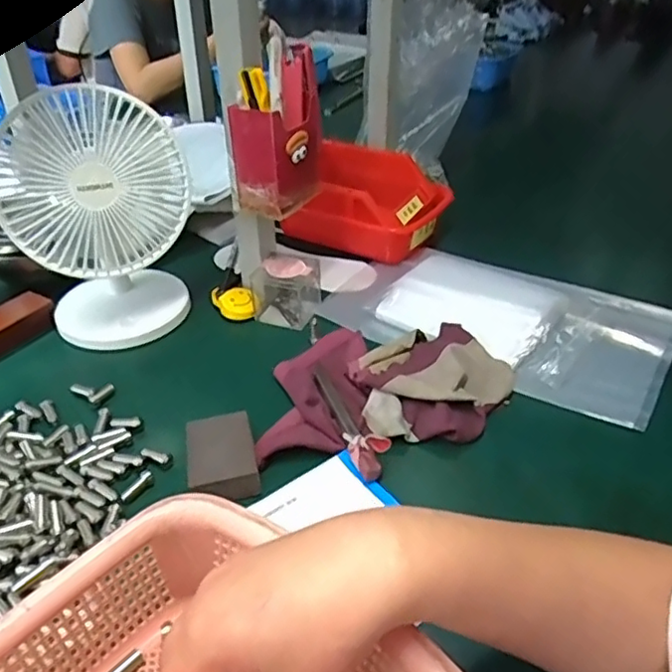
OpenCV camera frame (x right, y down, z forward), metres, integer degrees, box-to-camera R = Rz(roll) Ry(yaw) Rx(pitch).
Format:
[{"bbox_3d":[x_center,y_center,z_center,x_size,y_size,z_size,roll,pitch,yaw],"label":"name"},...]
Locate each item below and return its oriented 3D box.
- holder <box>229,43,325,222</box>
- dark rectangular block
[{"bbox_3d":[-0.050,-0.189,0.578,0.052,0.134,0.088,23,41,30],"label":"holder"},{"bbox_3d":[-0.087,0.091,0.479,0.049,0.025,0.070,-7,35,-10],"label":"dark rectangular block"}]

